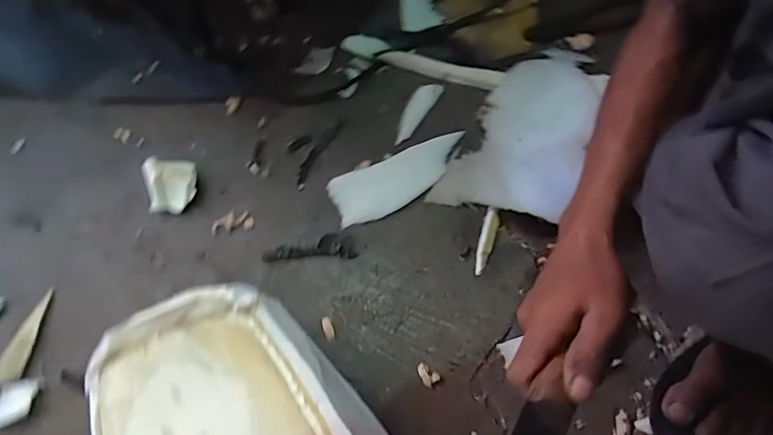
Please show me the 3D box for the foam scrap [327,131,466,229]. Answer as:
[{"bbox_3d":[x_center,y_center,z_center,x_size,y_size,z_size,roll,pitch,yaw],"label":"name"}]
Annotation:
[{"bbox_3d":[0.019,-0.049,0.609,0.176,0.012,0.062,-25,73,-11],"label":"foam scrap"}]

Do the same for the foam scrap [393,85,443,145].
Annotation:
[{"bbox_3d":[0.037,-0.137,0.650,0.028,0.009,0.097,33,72,9],"label":"foam scrap"}]

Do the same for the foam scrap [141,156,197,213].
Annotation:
[{"bbox_3d":[-0.252,-0.039,0.589,0.059,0.021,0.070,-10,71,-6],"label":"foam scrap"}]

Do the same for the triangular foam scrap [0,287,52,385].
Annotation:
[{"bbox_3d":[-0.380,0.124,0.525,0.025,0.008,0.100,18,60,-20],"label":"triangular foam scrap"}]

